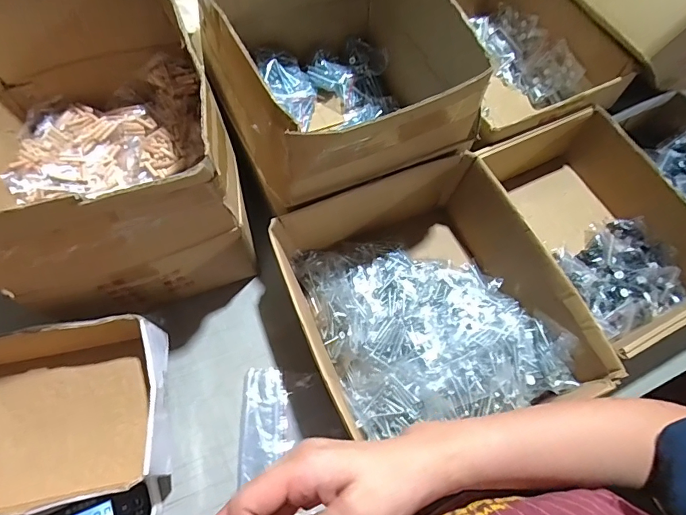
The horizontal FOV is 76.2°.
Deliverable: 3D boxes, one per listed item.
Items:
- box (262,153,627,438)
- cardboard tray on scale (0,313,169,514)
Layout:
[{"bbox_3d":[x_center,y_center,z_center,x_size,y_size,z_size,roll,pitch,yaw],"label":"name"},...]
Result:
[{"bbox_3d":[0.090,0.052,0.515,0.270,0.118,0.298,-21,68,-10],"label":"box"},{"bbox_3d":[-0.310,0.163,0.452,0.248,0.073,0.161,-9,66,-5],"label":"cardboard tray on scale"}]

